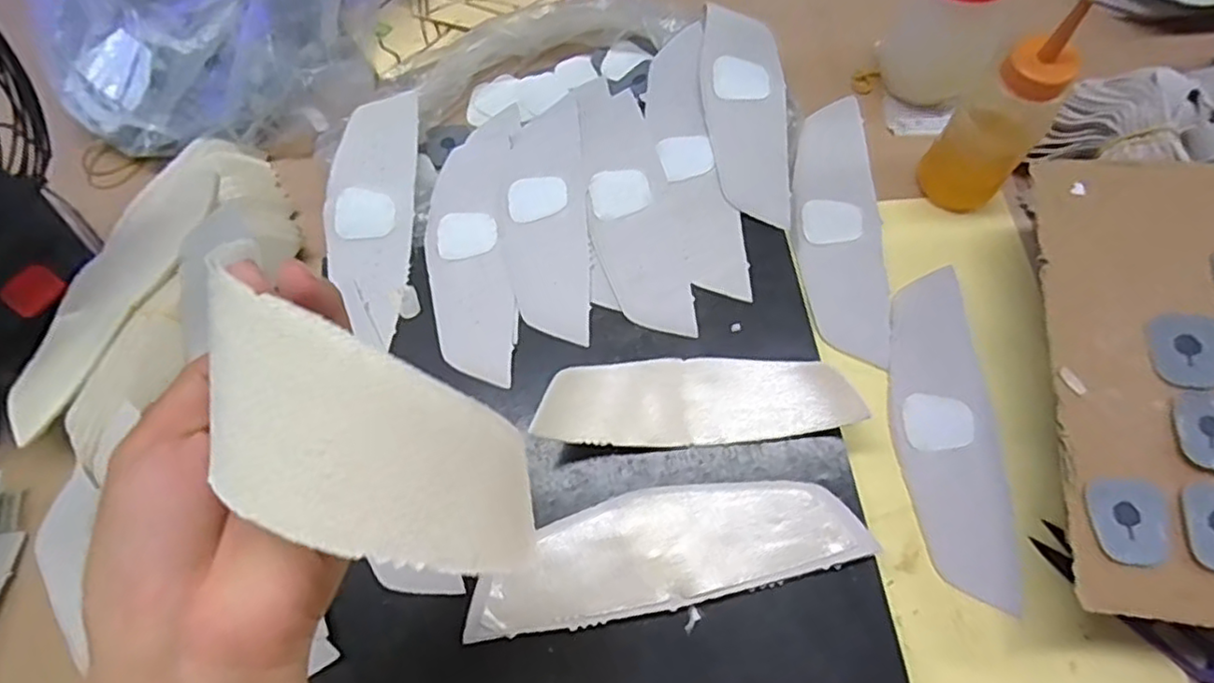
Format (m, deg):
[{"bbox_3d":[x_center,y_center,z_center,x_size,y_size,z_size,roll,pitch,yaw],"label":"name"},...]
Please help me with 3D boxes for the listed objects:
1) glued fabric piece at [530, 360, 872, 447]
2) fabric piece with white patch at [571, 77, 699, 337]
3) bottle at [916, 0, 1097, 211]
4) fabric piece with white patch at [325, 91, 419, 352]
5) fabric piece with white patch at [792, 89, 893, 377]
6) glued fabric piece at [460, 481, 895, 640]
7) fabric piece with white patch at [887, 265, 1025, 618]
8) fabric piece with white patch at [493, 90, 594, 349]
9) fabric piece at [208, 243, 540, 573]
[{"bbox_3d":[0.049,0.028,0.360,0.167,0.036,0.046,-6,67,0],"label":"glued fabric piece"},{"bbox_3d":[0.012,-0.102,0.431,0.054,0.011,0.211,-12,67,-2],"label":"fabric piece with white patch"},{"bbox_3d":[0.230,-0.127,0.386,0.042,0.130,0.036,-8,67,0],"label":"bottle"},{"bbox_3d":[-0.155,-0.087,0.433,0.054,0.012,0.182,-1,73,-8],"label":"fabric piece with white patch"},{"bbox_3d":[0.155,-0.082,0.442,0.056,0.004,0.198,2,67,3],"label":"fabric piece with white patch"},{"bbox_3d":[0.029,0.107,0.341,0.200,0.007,0.056,-10,69,0],"label":"glued fabric piece"},{"bbox_3d":[0.199,0.049,0.386,0.058,0.008,0.193,-1,70,3],"label":"fabric piece with white patch"},{"bbox_3d":[-0.042,-0.088,0.435,0.055,0.021,0.190,-5,66,2],"label":"fabric piece with white patch"},{"bbox_3d":[-0.062,0.029,0.171,0.106,0.018,0.051,38,80,-19],"label":"fabric piece"}]

